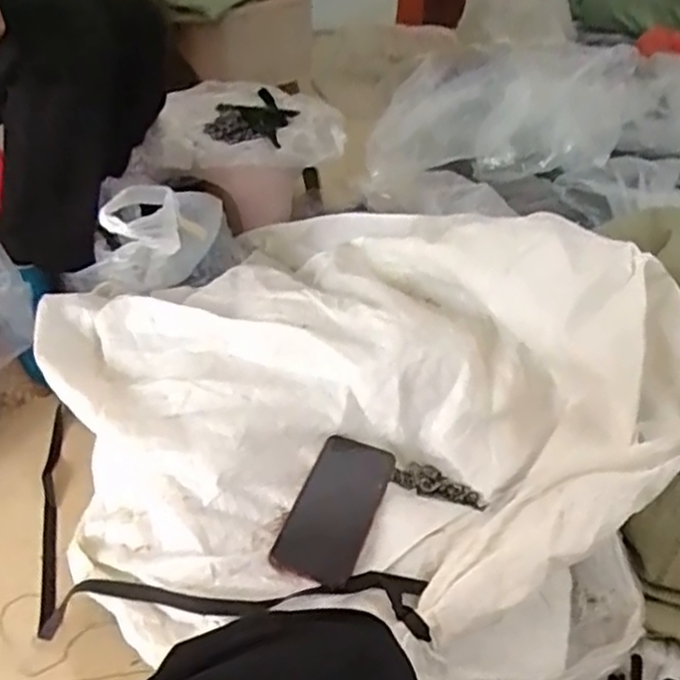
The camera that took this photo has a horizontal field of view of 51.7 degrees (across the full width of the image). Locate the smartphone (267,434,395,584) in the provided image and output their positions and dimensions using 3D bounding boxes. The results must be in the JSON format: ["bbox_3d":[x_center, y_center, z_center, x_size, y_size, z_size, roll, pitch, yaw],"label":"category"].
[{"bbox_3d":[-0.003,0.164,0.697,0.077,0.012,0.166,17,44,15],"label":"smartphone"}]

